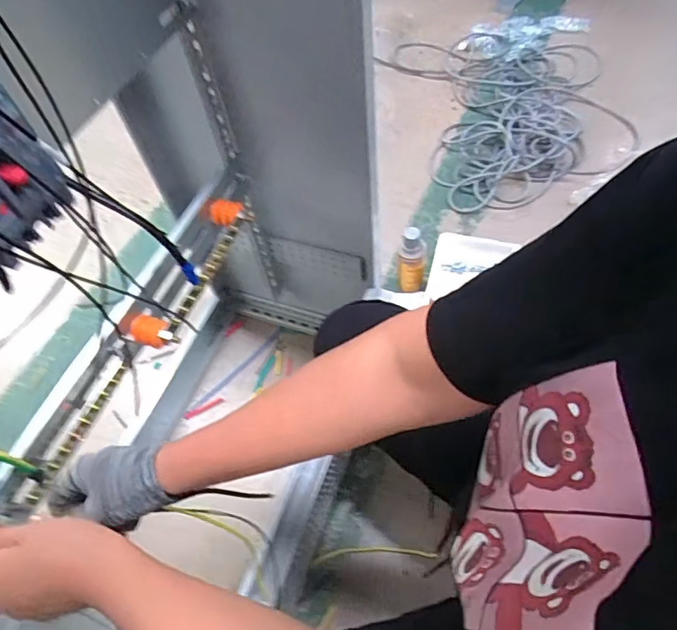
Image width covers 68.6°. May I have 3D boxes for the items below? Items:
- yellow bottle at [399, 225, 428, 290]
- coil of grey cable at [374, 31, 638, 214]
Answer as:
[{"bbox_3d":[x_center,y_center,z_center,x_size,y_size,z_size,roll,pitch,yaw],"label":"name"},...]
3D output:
[{"bbox_3d":[0.149,-0.106,1.028,0.055,0.172,0.045,7,59,9],"label":"yellow bottle"},{"bbox_3d":[0.493,-0.605,1.409,0.638,0.055,0.691,-18,58,-6],"label":"coil of grey cable"}]

